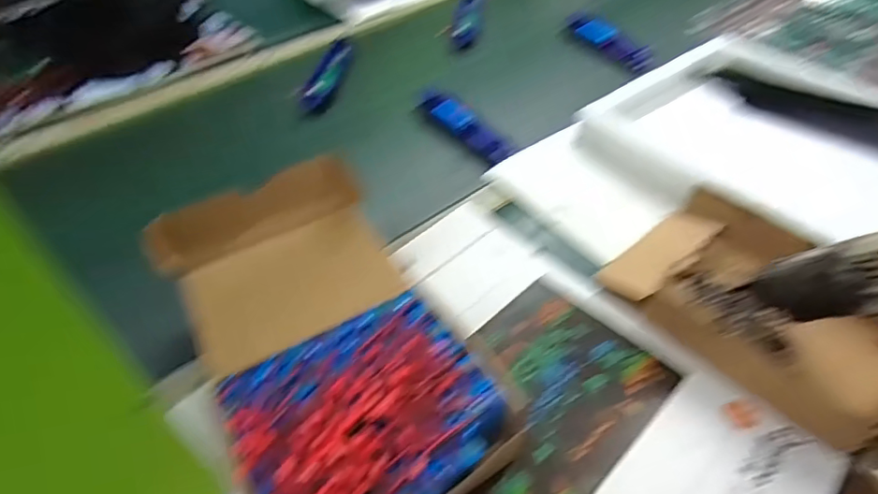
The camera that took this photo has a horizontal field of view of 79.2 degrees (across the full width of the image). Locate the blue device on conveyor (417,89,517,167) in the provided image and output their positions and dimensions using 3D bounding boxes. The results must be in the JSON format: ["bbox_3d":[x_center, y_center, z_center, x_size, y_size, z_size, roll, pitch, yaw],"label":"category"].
[{"bbox_3d":[0.031,-0.152,0.660,0.040,0.029,0.147,-31,54,-23],"label":"blue device on conveyor"}]

